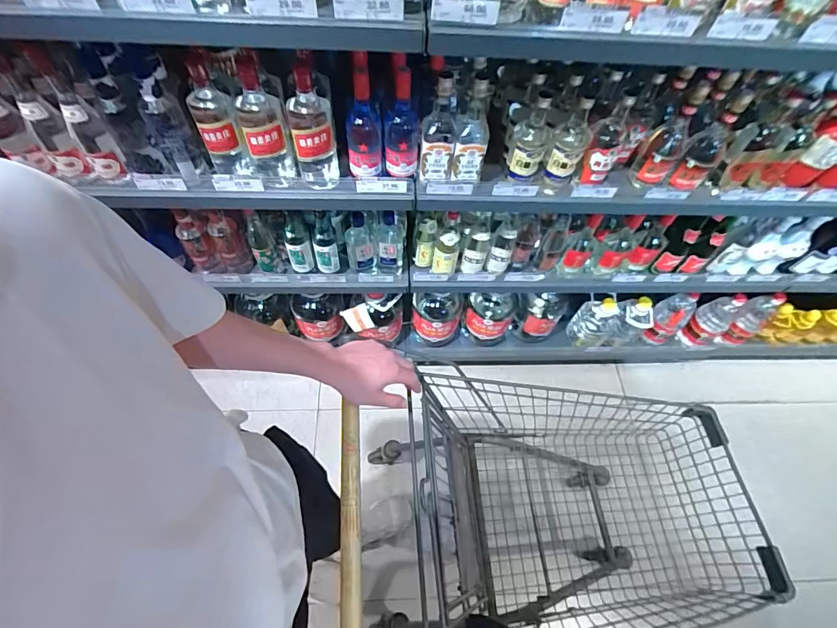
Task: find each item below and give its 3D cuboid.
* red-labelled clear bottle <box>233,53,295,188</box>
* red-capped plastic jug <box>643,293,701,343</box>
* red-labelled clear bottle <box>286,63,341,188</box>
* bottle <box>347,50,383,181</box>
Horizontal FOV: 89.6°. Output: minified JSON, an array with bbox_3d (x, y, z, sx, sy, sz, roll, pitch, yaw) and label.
[{"bbox_3d":[-0.305,-0.369,0.828,0.083,0.232,0.078,-15,63,-11],"label":"red-labelled clear bottle"},{"bbox_3d":[0.865,0.016,1.456,0.111,0.210,0.098,-34,68,-20],"label":"red-capped plastic jug"},{"bbox_3d":[-0.213,-0.370,0.838,0.082,0.239,0.078,-10,62,-9],"label":"red-labelled clear bottle"},{"bbox_3d":[-0.107,-0.376,0.818,0.068,0.233,0.060,-3,61,-5],"label":"bottle"}]

